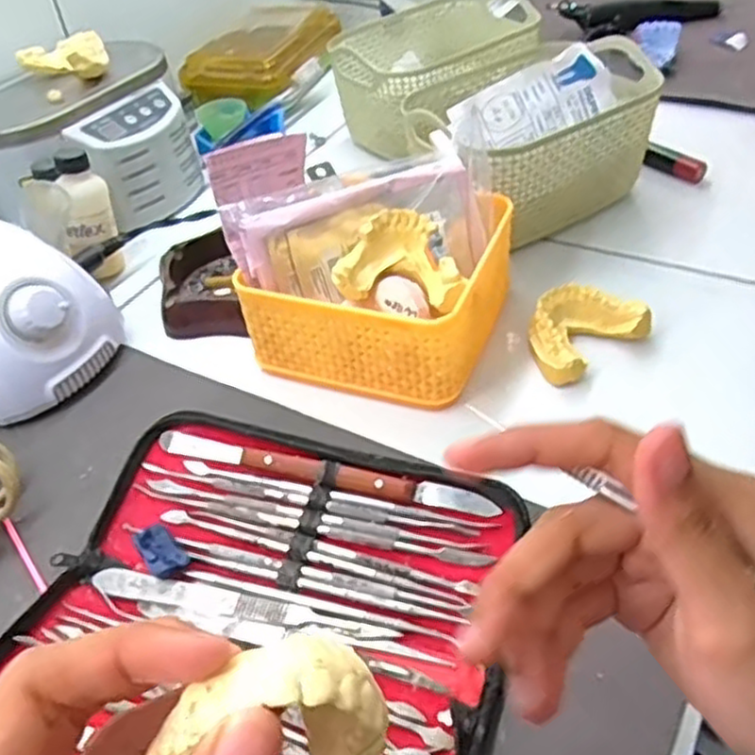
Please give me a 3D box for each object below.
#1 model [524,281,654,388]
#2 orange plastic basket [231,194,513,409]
[{"bbox_3d":[0.116,-0.028,0.436,0.069,0.026,0.051,-29,49,-22],"label":"model"},{"bbox_3d":[0.005,-0.052,0.441,0.131,0.060,0.125,12,47,18],"label":"orange plastic basket"}]

